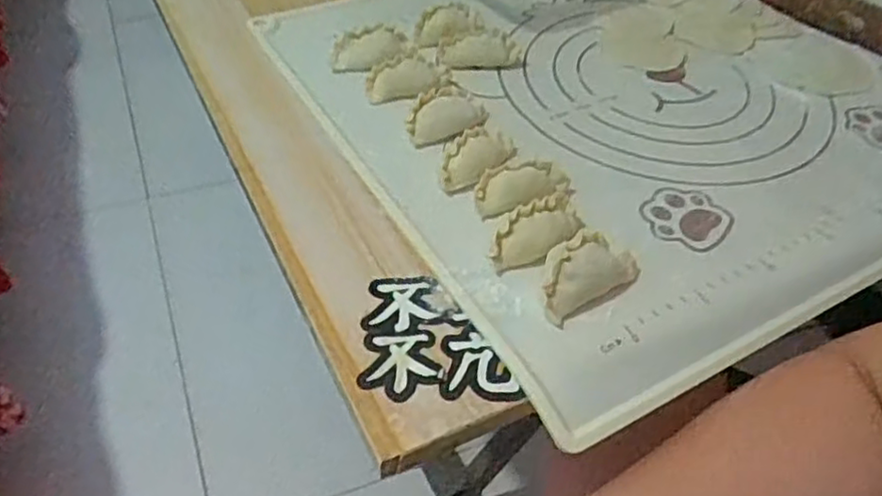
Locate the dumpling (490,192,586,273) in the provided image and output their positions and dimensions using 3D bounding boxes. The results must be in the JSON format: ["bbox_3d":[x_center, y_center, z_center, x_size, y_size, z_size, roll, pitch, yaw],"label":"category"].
[{"bbox_3d":[0.050,-0.007,0.373,0.056,0.020,0.022,-26,54,-28],"label":"dumpling"}]

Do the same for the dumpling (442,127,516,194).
[{"bbox_3d":[0.021,-0.056,0.416,0.027,0.019,0.057,31,51,22],"label":"dumpling"}]

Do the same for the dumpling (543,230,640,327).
[{"bbox_3d":[0.074,0.010,0.353,0.063,0.020,0.030,-23,53,-25],"label":"dumpling"}]

